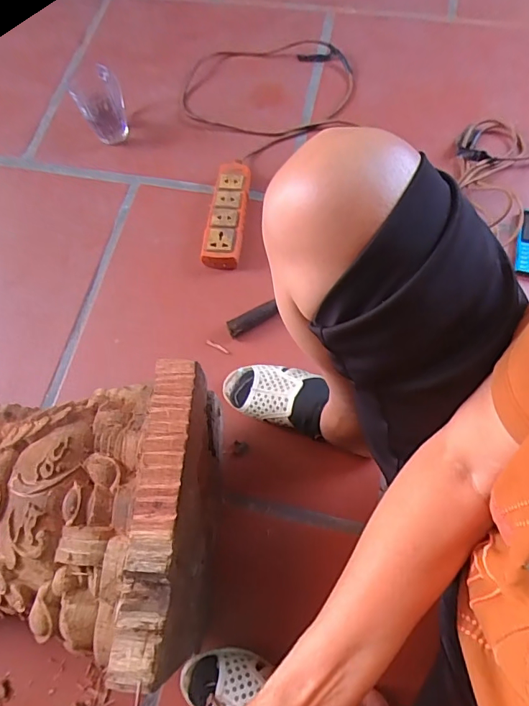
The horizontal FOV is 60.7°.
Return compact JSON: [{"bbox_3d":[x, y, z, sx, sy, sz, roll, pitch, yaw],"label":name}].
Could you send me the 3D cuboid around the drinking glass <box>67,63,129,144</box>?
[{"bbox_3d":[-0.304,-0.462,0.848,0.084,0.117,0.068,-20,69,-5],"label":"drinking glass"}]

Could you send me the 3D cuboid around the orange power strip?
[{"bbox_3d":[-0.062,-0.239,0.787,0.064,0.045,0.208,5,69,5],"label":"orange power strip"}]

